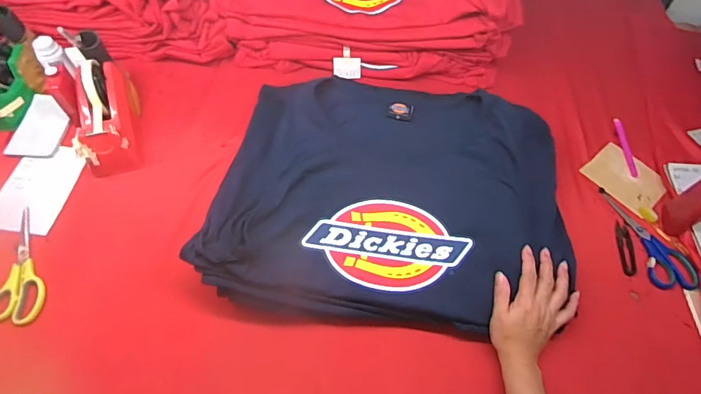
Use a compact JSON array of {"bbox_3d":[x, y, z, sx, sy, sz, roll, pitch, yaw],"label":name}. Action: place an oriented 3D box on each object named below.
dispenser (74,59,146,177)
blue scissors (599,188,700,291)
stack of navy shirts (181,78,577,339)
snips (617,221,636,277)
[{"bbox_3d":[-0.408,-0.140,0.705,0.084,0.115,0.176,-15,57,-14],"label":"dispenser"},{"bbox_3d":[0.479,0.062,0.692,0.064,0.012,0.196,-10,56,-11],"label":"blue scissors"},{"bbox_3d":[0.063,-0.004,0.637,0.483,0.124,0.343,7,55,0],"label":"stack of navy shirts"},{"bbox_3d":[0.445,0.082,0.686,0.020,0.010,0.094,10,55,2],"label":"snips"}]

